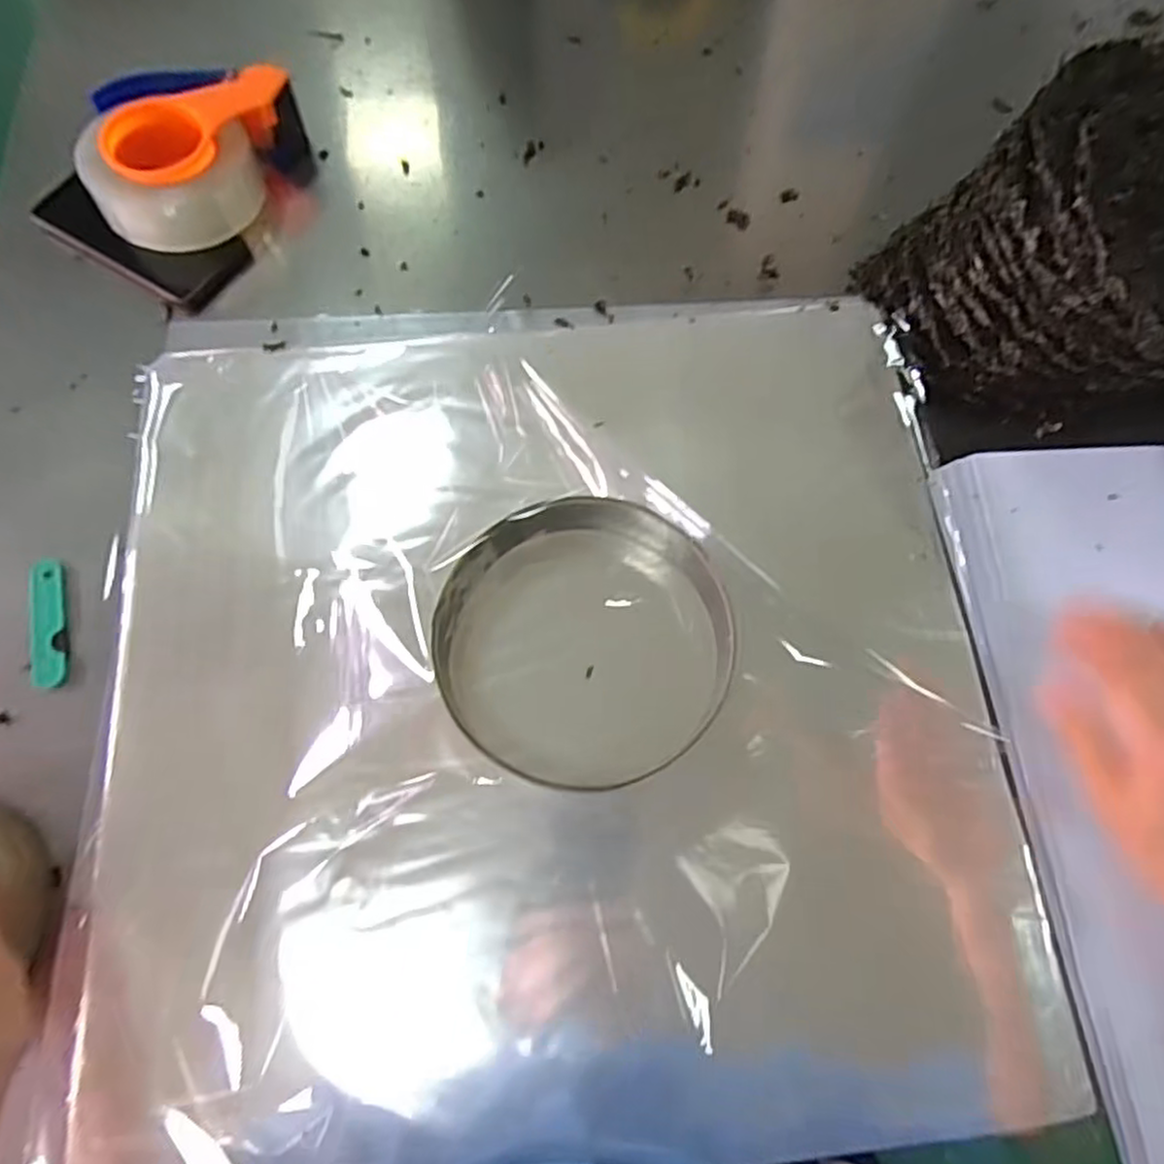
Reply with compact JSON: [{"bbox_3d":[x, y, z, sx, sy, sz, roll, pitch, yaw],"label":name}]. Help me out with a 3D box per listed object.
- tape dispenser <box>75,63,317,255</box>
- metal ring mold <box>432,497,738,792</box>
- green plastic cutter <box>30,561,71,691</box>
[{"bbox_3d":[-0.311,-0.345,0.581,0.174,0.068,0.108,-22,72,-9],"label":"tape dispenser"},{"bbox_3d":[0.002,0.035,0.442,0.178,0.052,0.185,0,69,-1],"label":"metal ring mold"},{"bbox_3d":[-0.356,0.026,0.471,0.020,0.009,0.094,-15,71,-7],"label":"green plastic cutter"}]

